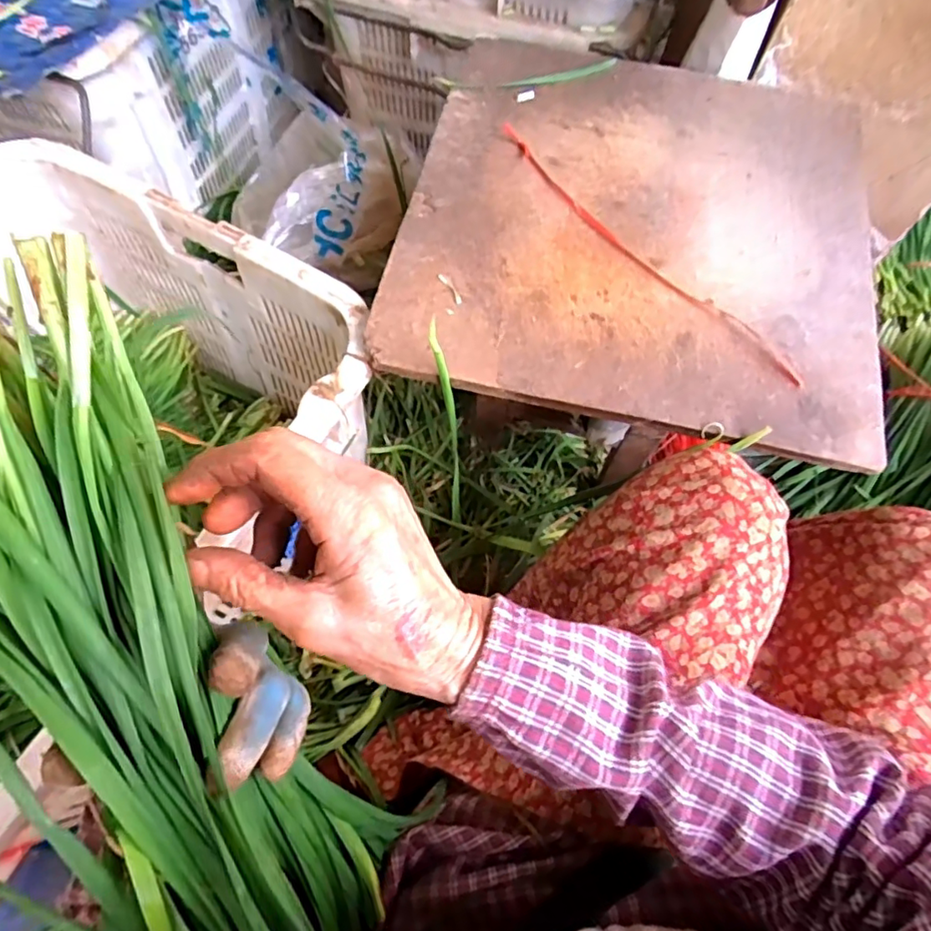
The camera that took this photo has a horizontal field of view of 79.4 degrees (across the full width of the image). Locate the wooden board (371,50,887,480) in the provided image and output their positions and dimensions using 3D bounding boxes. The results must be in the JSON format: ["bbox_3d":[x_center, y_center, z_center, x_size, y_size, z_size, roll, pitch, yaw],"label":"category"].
[{"bbox_3d":[0.166,-0.233,0.523,0.414,0.012,0.423,13,69,4],"label":"wooden board"}]

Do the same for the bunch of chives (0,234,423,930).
[{"bbox_3d":[-0.129,0.099,0.242,0.100,0.081,0.364,-24,100,-10],"label":"bunch of chives"}]

